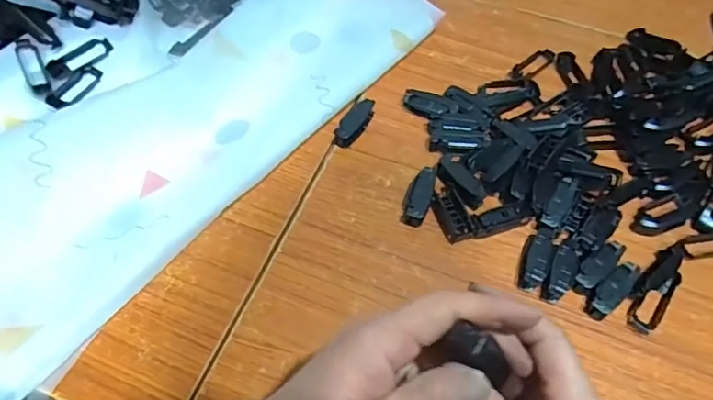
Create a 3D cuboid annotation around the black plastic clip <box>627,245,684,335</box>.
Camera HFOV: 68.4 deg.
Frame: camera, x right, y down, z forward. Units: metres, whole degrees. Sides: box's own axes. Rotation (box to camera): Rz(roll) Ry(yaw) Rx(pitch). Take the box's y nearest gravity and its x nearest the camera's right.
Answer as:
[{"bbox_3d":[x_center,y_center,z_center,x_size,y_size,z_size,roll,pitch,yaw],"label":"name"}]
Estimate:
[{"bbox_3d":[0.219,0.062,0.382,0.025,0.015,0.075,33,63,18],"label":"black plastic clip"}]

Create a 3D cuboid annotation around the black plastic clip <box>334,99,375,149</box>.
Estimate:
[{"bbox_3d":[-0.002,-0.068,0.453,0.016,0.019,0.048,25,61,14],"label":"black plastic clip"}]

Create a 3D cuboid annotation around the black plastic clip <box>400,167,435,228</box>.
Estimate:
[{"bbox_3d":[0.049,-0.003,0.418,0.020,0.016,0.050,14,59,8],"label":"black plastic clip"}]

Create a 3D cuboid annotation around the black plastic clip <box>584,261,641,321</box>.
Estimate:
[{"bbox_3d":[0.185,0.065,0.379,0.050,0.015,0.017,-38,66,-21],"label":"black plastic clip"}]

